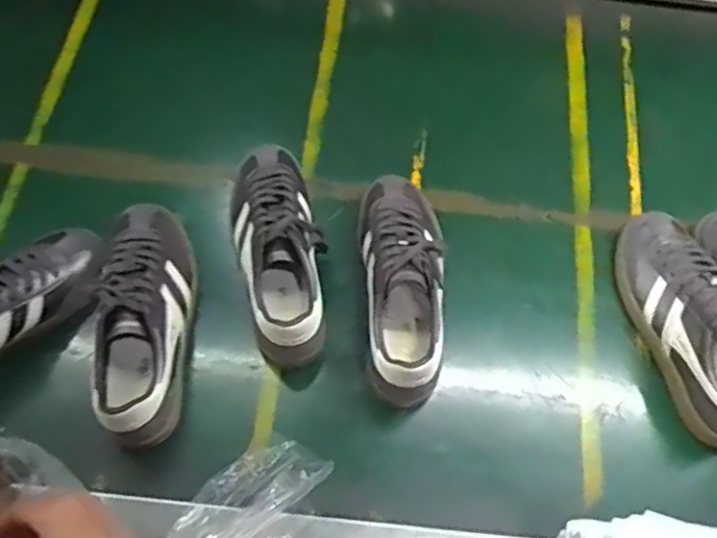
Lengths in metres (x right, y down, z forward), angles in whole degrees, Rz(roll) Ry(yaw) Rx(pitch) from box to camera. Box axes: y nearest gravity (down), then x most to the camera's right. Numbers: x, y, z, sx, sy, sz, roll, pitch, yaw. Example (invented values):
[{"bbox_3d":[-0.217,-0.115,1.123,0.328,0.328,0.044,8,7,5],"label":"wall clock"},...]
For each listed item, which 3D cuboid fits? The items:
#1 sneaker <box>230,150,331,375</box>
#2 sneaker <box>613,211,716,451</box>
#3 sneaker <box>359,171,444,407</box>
[{"bbox_3d":[-0.083,-0.017,0.713,0.095,0.080,0.236,-11,65,-8],"label":"sneaker"},{"bbox_3d":[0.366,0.049,0.712,0.092,0.093,0.266,-16,66,-11],"label":"sneaker"},{"bbox_3d":[0.048,0.011,0.715,0.089,0.112,0.258,0,64,-3],"label":"sneaker"}]

